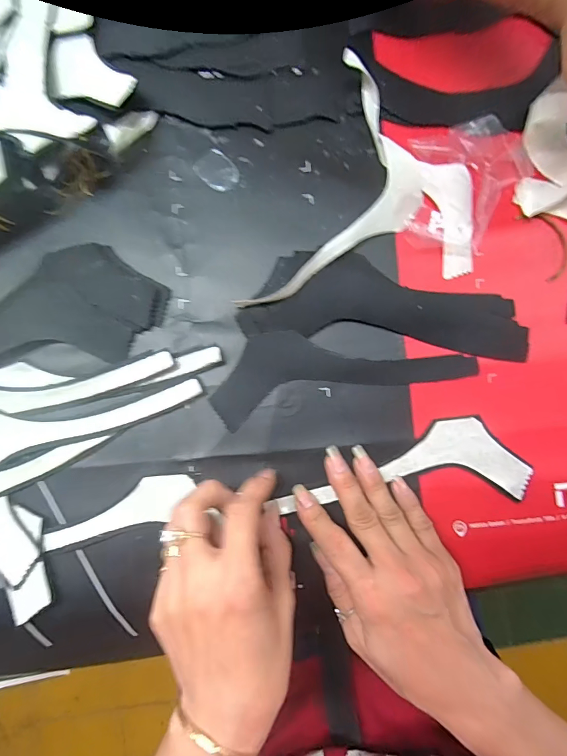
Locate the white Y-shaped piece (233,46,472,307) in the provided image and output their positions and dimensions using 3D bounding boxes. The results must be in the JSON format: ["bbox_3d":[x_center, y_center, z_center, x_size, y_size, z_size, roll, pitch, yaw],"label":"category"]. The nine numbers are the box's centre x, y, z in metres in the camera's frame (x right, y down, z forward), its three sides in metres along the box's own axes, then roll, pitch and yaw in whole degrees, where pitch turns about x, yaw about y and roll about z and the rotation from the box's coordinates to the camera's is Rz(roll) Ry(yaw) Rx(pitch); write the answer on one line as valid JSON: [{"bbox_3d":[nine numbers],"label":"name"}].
[{"bbox_3d":[0.051,-0.142,0.278,0.166,0.016,0.166,-4,87,-3],"label":"white Y-shaped piece"}]

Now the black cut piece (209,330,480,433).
[{"bbox_3d":[0.041,-0.012,0.277,0.185,0.006,0.059,-13,93,-4],"label":"black cut piece"}]

